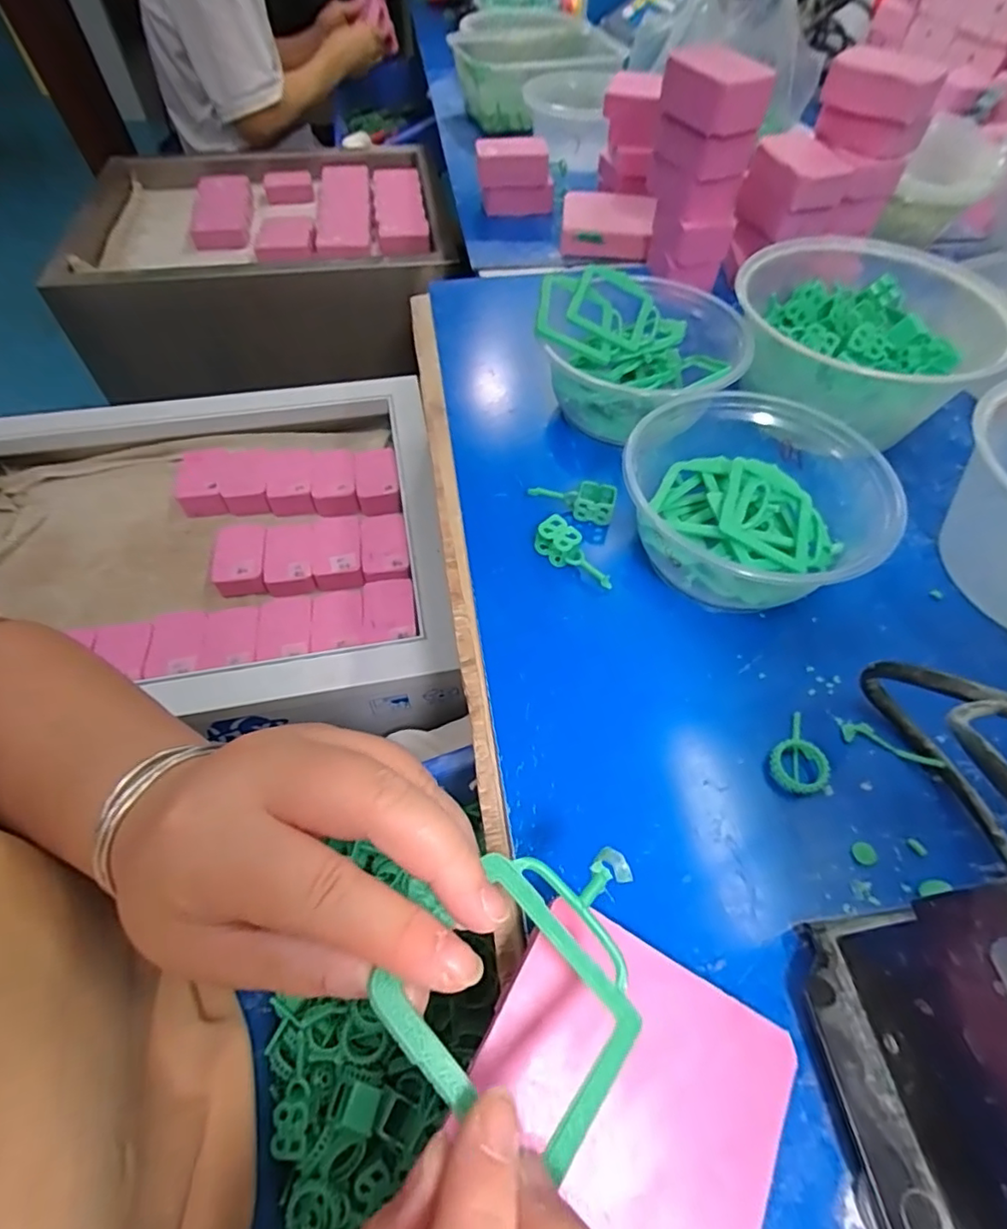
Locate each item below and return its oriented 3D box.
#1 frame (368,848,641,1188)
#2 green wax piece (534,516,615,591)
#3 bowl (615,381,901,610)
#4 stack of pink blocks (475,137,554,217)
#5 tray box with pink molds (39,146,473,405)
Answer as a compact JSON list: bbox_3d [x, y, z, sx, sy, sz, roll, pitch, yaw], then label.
[{"bbox_3d":[0.012,0.095,0.154,0.057,0.011,0.073,42,46,9],"label":"frame"},{"bbox_3d":[0.041,-0.032,0.328,0.050,0.027,0.015,39,64,22],"label":"green wax piece"},{"bbox_3d":[0.133,-0.065,0.323,0.128,0.065,0.117,0,56,-1],"label":"bowl"},{"bbox_3d":[0.008,-0.451,0.596,0.081,0.061,0.040,-13,57,-9],"label":"stack of pink blocks"},{"bbox_3d":[-0.346,-0.529,0.861,0.510,0.142,0.399,-11,57,-8],"label":"tray box with pink molds"}]

